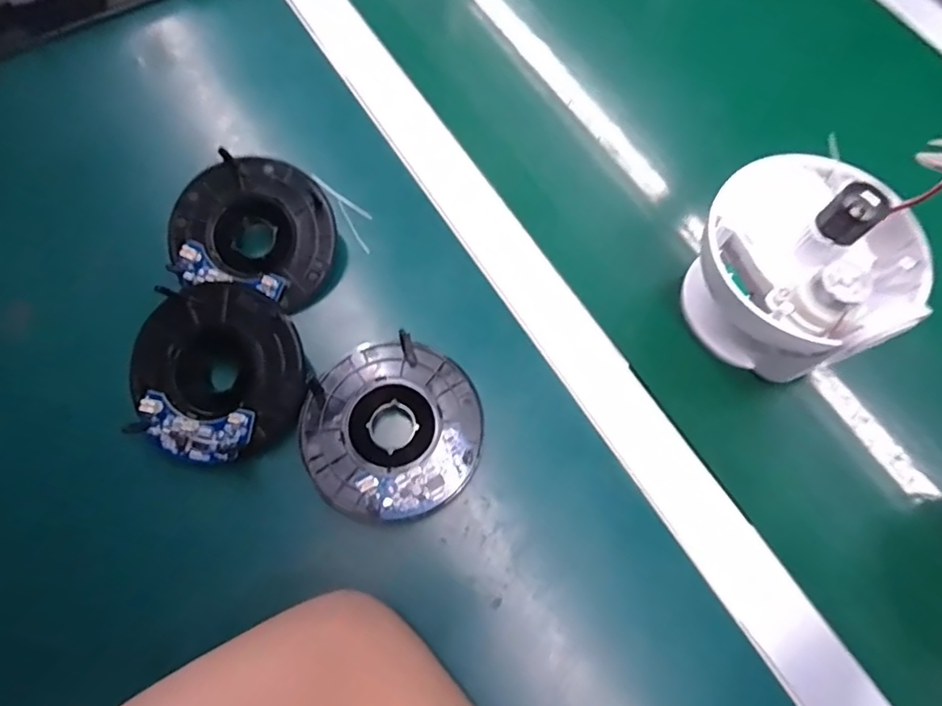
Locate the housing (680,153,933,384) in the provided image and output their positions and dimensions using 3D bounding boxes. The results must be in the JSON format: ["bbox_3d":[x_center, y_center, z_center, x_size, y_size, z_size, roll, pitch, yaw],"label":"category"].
[{"bbox_3d":[0.193,-0.052,0.322,0.119,0.106,0.113,33,72,9],"label":"housing"}]

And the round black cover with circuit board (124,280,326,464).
[{"bbox_3d":[-0.147,0.010,0.316,0.094,0.026,0.099,1,70,-3],"label":"round black cover with circuit board"}]

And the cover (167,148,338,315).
[{"bbox_3d":[-0.137,-0.079,0.346,0.098,0.021,0.086,15,90,-9],"label":"cover"}]

